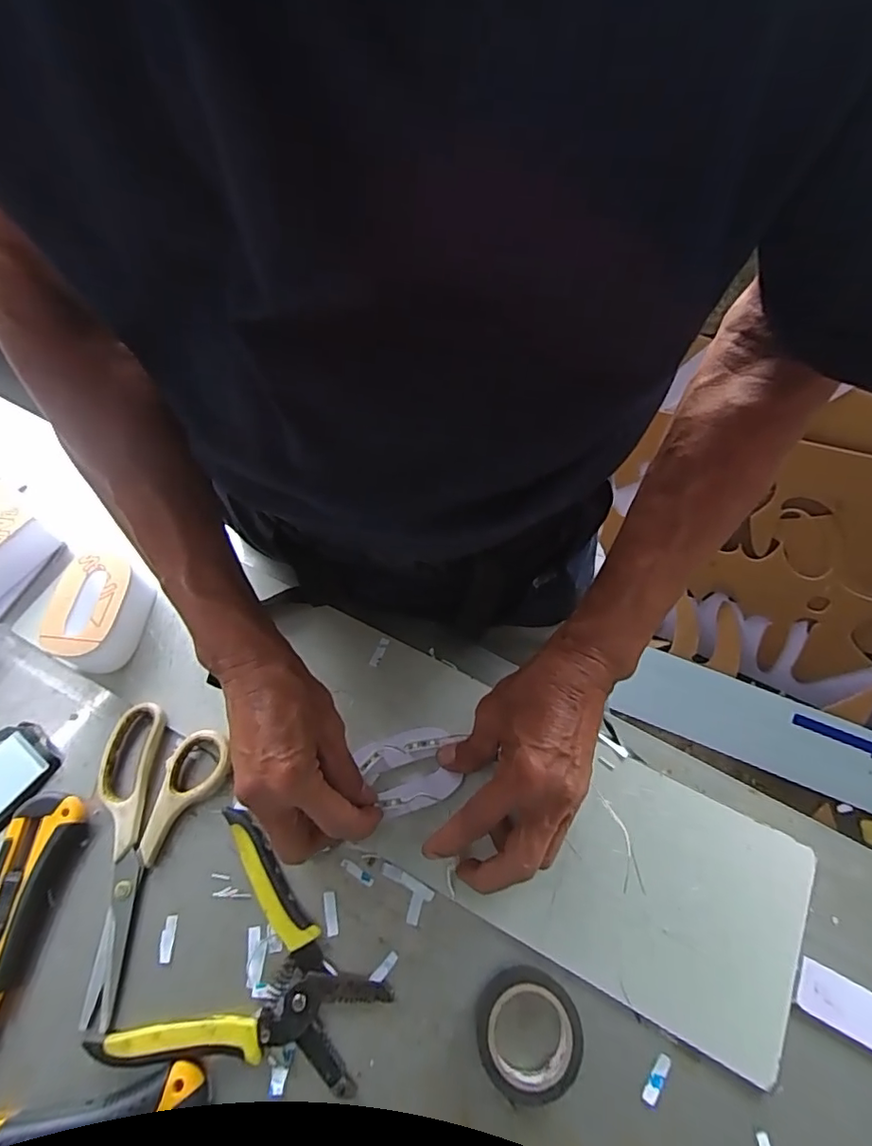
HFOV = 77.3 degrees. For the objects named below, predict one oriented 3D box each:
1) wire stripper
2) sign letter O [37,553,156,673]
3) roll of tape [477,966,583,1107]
[{"bbox_3d":[-0.105,0.248,0.335,0.144,0.013,0.137,23,66,12],"label":"wire stripper"},{"bbox_3d":[-0.263,0.031,0.427,0.054,0.048,0.083,5,64,3],"label":"sign letter O"},{"bbox_3d":[0.054,0.269,0.319,0.056,0.021,0.058,0,63,1],"label":"roll of tape"}]

